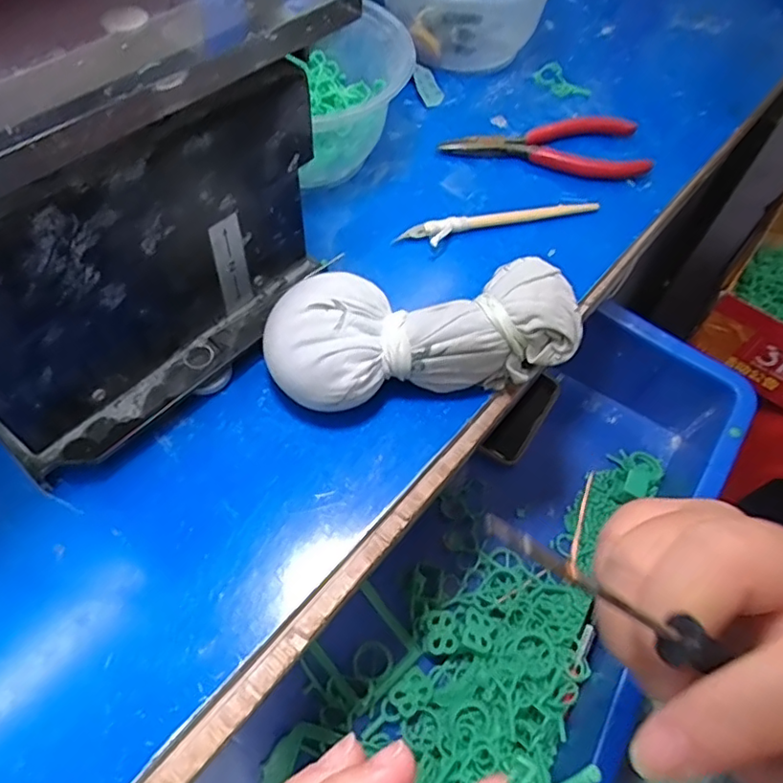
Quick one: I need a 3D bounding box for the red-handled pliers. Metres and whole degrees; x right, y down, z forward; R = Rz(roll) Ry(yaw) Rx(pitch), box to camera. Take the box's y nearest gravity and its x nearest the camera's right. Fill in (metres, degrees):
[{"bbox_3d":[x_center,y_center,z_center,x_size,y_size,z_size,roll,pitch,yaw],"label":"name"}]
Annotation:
[{"bbox_3d":[0.097,-0.147,0.364,0.123,0.016,0.046,-8,60,-9],"label":"red-handled pliers"}]

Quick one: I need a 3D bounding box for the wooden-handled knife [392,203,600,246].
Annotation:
[{"bbox_3d":[0.061,-0.096,0.332,0.116,0.009,0.015,-15,61,-13],"label":"wooden-handled knife"}]

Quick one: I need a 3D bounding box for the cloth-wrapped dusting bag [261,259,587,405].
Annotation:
[{"bbox_3d":[0.015,-0.029,0.268,0.139,0.043,0.060,-10,60,-11],"label":"cloth-wrapped dusting bag"}]

